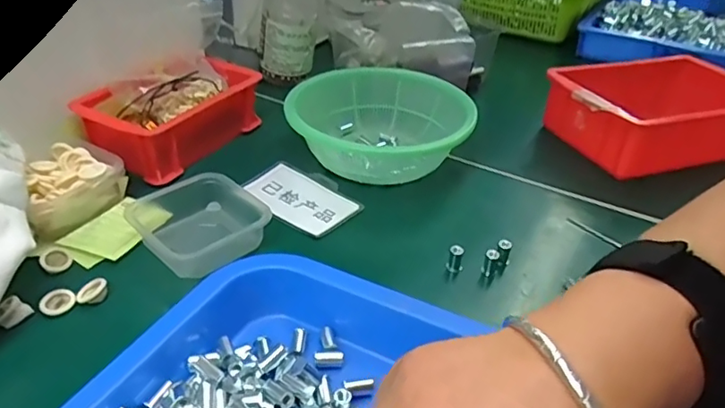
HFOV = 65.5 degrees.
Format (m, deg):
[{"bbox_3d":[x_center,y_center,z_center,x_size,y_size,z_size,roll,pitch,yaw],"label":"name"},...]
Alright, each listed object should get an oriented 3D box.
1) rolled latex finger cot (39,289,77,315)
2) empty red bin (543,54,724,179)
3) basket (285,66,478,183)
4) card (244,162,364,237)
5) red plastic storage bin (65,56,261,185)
[{"bbox_3d":[-0.191,0.062,0.353,0.020,0.007,0.020,3,34,-2],"label":"rolled latex finger cot"},{"bbox_3d":[0.296,-0.094,0.565,0.202,0.063,0.138,-9,37,-19],"label":"empty red bin"},{"bbox_3d":[0.018,-0.071,0.516,0.154,0.059,0.162,20,37,21],"label":"basket"},{"bbox_3d":[-0.052,-0.006,0.461,0.095,0.005,0.065,26,42,28],"label":"card"},{"bbox_3d":[-0.166,-0.082,0.506,0.097,0.057,0.149,17,36,17],"label":"red plastic storage bin"}]

